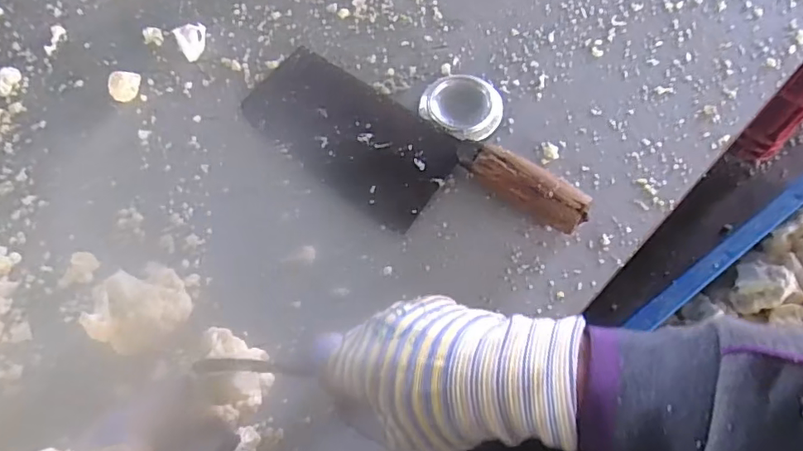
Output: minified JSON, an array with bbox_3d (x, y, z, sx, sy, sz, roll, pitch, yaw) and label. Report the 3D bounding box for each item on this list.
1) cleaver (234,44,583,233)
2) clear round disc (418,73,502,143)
[{"bbox_3d":[-0.005,-0.050,0.394,0.261,0.033,0.083,33,70,15],"label":"cleaver"},{"bbox_3d":[0.047,-0.090,0.425,0.060,0.014,0.054,28,69,13],"label":"clear round disc"}]

